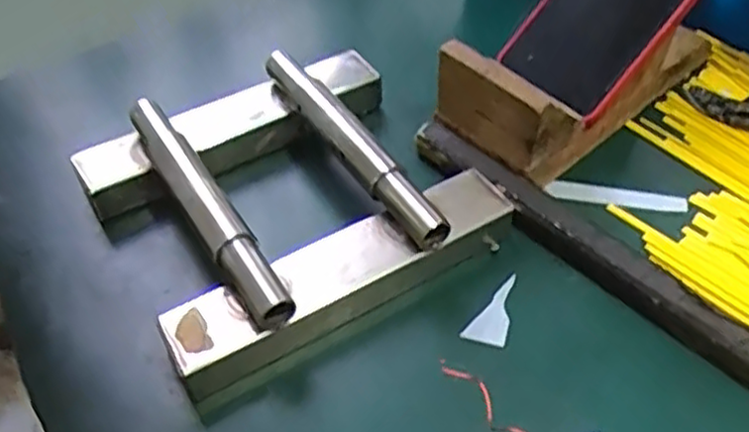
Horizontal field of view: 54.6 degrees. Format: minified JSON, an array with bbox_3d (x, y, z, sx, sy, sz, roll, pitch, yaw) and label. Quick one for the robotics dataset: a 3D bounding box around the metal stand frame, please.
[{"bbox_3d":[-0.051,-0.017,0.419,0.193,0.057,0.176,-28,50,-18],"label":"metal stand frame"}]

